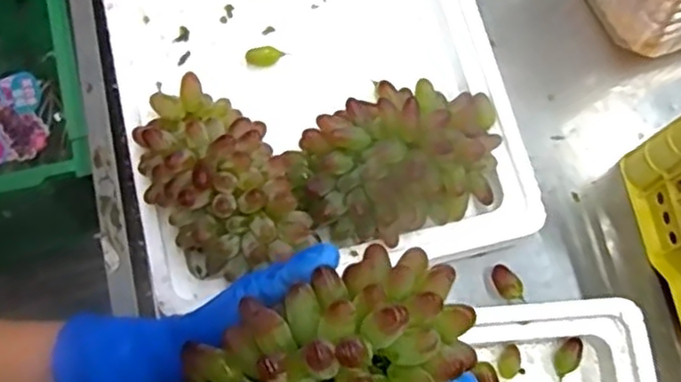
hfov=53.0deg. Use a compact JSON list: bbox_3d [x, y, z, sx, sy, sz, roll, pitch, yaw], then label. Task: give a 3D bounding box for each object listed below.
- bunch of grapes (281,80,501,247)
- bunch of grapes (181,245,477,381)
[{"bbox_3d":[0.048,-0.024,0.516,0.168,0.082,0.111,-27,77,-10],"label":"bunch of grapes"},{"bbox_3d":[-0.010,0.081,0.294,0.138,0.055,0.074,-27,75,-7],"label":"bunch of grapes"}]

